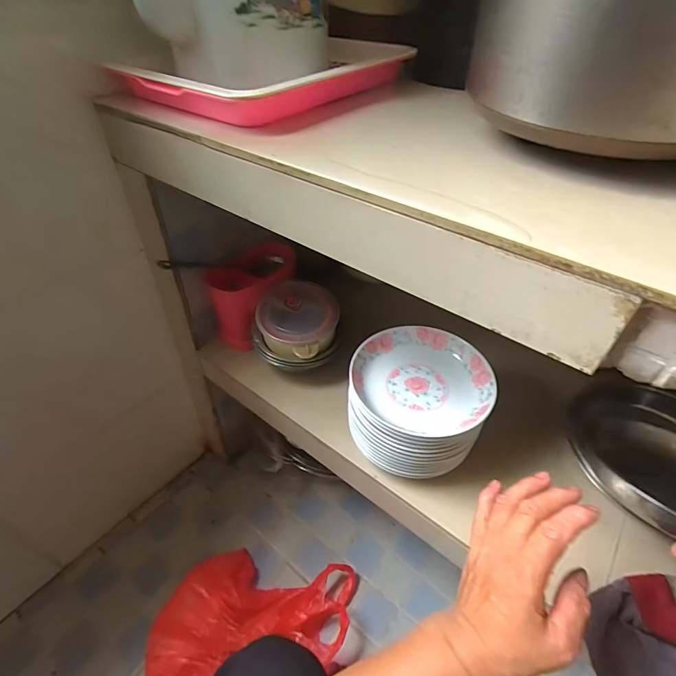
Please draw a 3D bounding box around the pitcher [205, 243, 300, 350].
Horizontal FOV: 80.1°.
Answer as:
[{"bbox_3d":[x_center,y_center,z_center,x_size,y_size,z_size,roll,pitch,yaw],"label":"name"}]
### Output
[{"bbox_3d":[-0.135,-0.071,0.711,0.092,0.147,0.150,28,50,26],"label":"pitcher"}]

